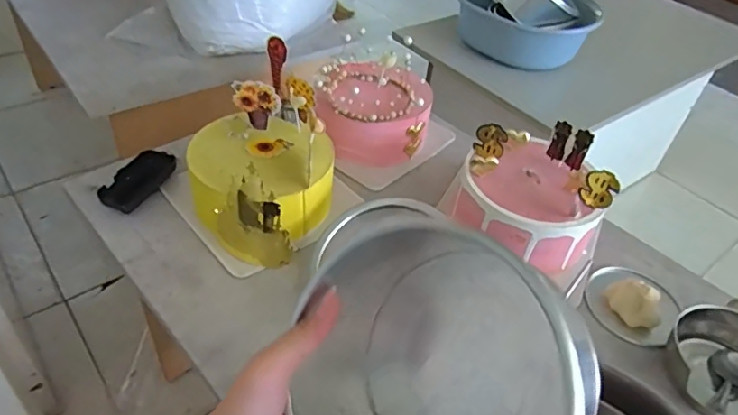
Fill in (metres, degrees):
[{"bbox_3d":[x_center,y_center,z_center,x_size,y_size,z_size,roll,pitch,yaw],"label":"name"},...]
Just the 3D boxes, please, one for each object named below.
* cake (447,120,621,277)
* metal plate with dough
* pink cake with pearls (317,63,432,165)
[{"bbox_3d":[0.199,-0.009,0.664,0.174,0.132,0.158,31,47,25],"label":"cake"},{"bbox_3d":[0.310,0.107,0.617,0.099,0.046,0.103,4,42,-3],"label":"metal plate with dough"},{"bbox_3d":[0.013,-0.143,0.796,0.154,0.118,0.161,14,42,8],"label":"pink cake with pearls"}]

